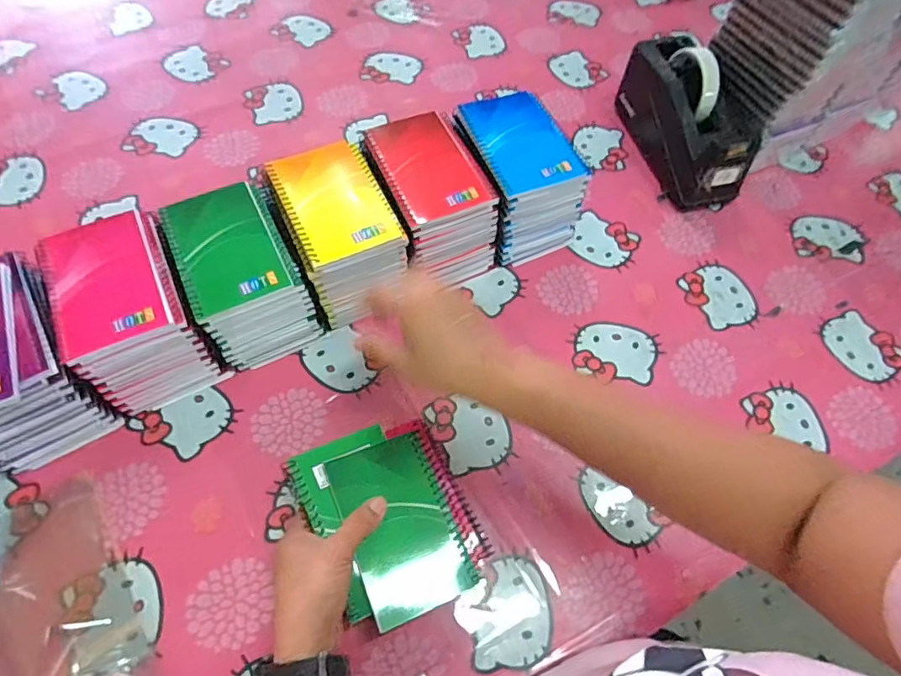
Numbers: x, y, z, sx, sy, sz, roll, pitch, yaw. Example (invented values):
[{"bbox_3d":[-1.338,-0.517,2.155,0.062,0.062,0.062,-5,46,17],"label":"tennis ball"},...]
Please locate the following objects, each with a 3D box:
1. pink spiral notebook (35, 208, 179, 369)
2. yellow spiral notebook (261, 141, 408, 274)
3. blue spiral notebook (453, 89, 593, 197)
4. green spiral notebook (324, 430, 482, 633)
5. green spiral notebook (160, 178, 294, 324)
[{"bbox_3d":[-0.287,-0.048,0.447,0.083,0.014,0.126,-23,64,-15],"label":"pink spiral notebook"},{"bbox_3d":[-0.106,-0.126,0.486,0.091,0.011,0.128,-22,64,-14],"label":"yellow spiral notebook"},{"bbox_3d":[0.069,-0.196,0.535,0.089,0.010,0.127,-18,63,-12],"label":"blue spiral notebook"},{"bbox_3d":[-0.037,0.143,0.423,0.086,0.015,0.130,-16,64,-22],"label":"green spiral notebook"},{"bbox_3d":[-0.195,-0.079,0.467,0.081,0.008,0.123,-23,64,-15],"label":"green spiral notebook"}]

